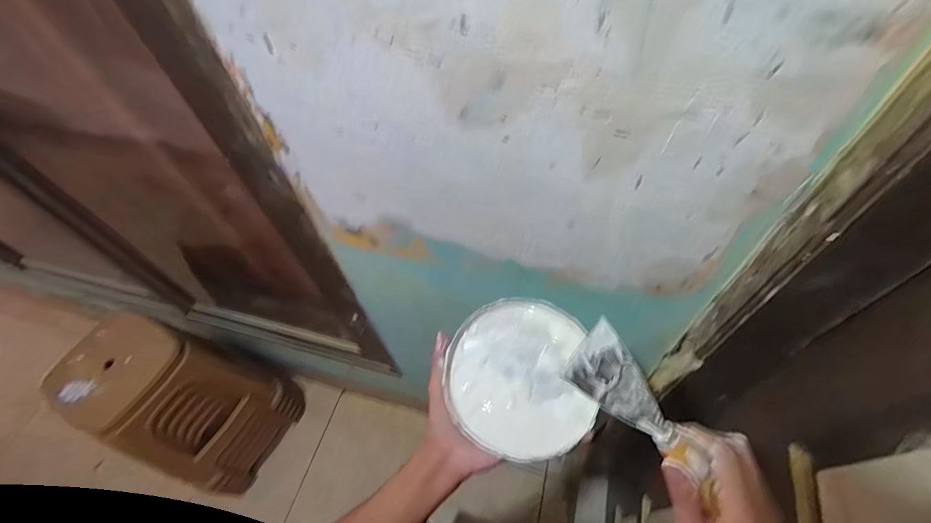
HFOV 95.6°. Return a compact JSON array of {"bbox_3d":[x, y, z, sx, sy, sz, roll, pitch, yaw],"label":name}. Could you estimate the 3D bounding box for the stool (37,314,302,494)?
[{"bbox_3d":[-0.811,0.415,1.269,0.306,0.614,0.362,23,61,19],"label":"stool"}]

